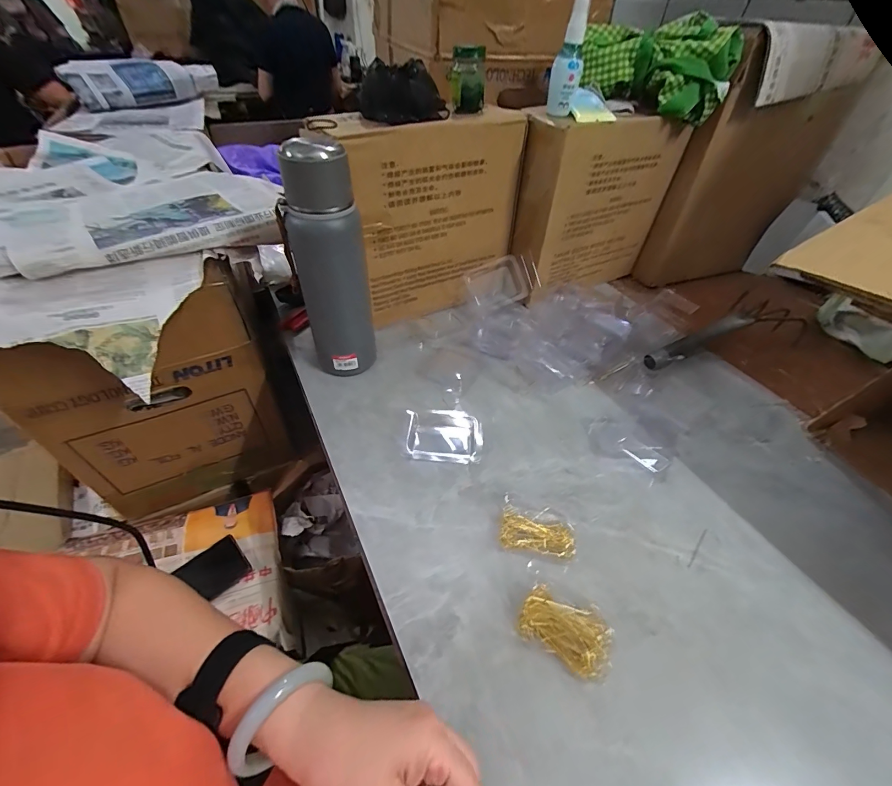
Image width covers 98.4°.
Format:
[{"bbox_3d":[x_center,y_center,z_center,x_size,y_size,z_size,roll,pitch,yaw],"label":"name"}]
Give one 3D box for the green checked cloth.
[{"bbox_3d":[0.302,-0.479,0.565,0.216,0.096,0.085,25,49,20],"label":"green checked cloth"}]

